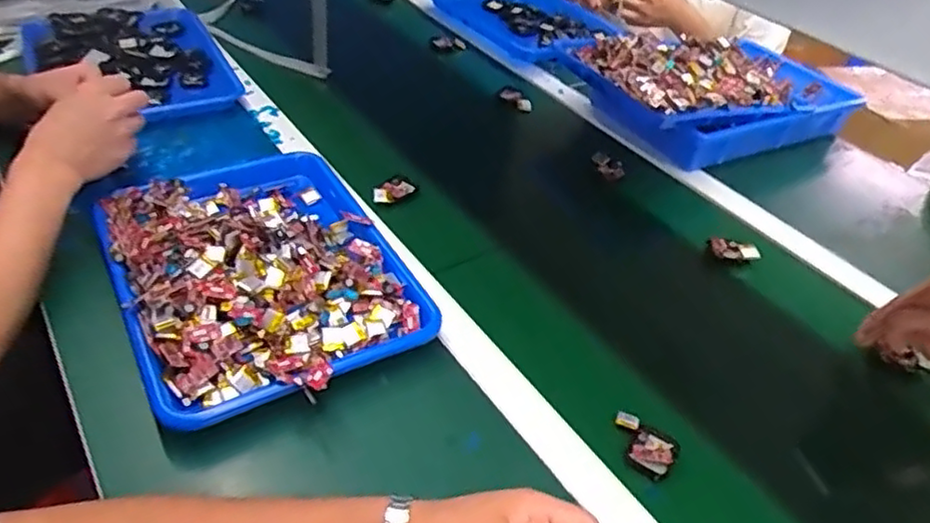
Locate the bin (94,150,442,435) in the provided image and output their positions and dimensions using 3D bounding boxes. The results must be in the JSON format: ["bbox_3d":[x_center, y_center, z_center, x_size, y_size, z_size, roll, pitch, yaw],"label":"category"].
[{"bbox_3d":[-0.200,0.000,0.656,0.263,0.067,0.340,-14,44,-23],"label":"bin"}]

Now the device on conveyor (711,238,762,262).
[{"bbox_3d":[0.311,-0.013,0.778,0.054,0.015,0.023,6,40,-1],"label":"device on conveyor"}]

